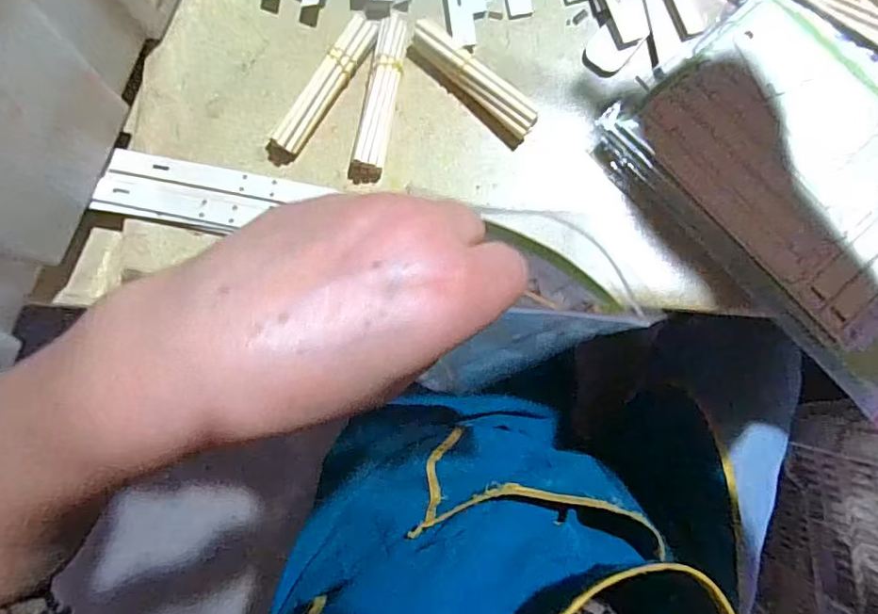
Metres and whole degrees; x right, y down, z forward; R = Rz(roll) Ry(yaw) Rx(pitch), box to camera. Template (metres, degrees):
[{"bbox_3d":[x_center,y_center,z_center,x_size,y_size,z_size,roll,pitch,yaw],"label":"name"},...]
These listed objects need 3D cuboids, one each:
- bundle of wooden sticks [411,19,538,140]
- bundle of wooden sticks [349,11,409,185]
[{"bbox_3d":[0.023,-0.150,0.360,0.021,0.024,0.100,-44,85,-3],"label":"bundle of wooden sticks"},{"bbox_3d":[-0.039,-0.138,0.362,0.021,0.020,0.110,11,85,2],"label":"bundle of wooden sticks"}]

